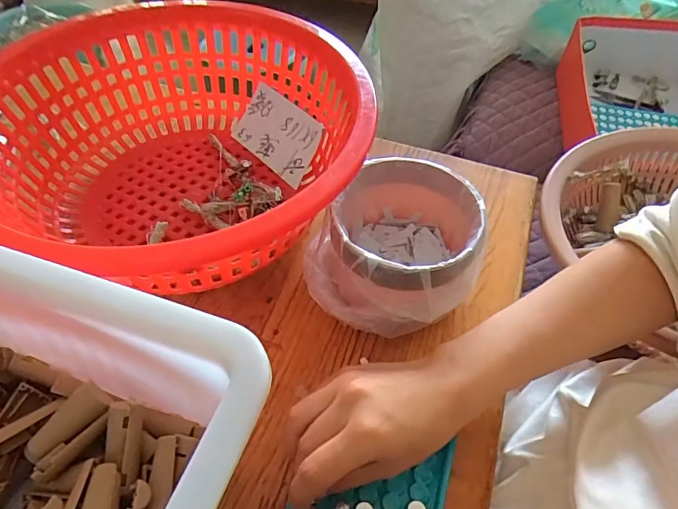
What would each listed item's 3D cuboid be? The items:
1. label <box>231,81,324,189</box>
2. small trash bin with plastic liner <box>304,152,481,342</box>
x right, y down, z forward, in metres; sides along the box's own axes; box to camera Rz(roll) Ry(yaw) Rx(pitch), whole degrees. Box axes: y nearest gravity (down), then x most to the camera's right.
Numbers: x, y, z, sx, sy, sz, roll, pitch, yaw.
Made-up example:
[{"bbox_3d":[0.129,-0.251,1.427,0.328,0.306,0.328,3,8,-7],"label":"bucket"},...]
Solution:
[{"bbox_3d":[-0.067,-0.128,0.493,0.119,0.065,0.008,41,15,25],"label":"label"},{"bbox_3d":[0.045,-0.009,0.373,0.122,0.086,0.116,2,50,-2],"label":"small trash bin with plastic liner"}]

